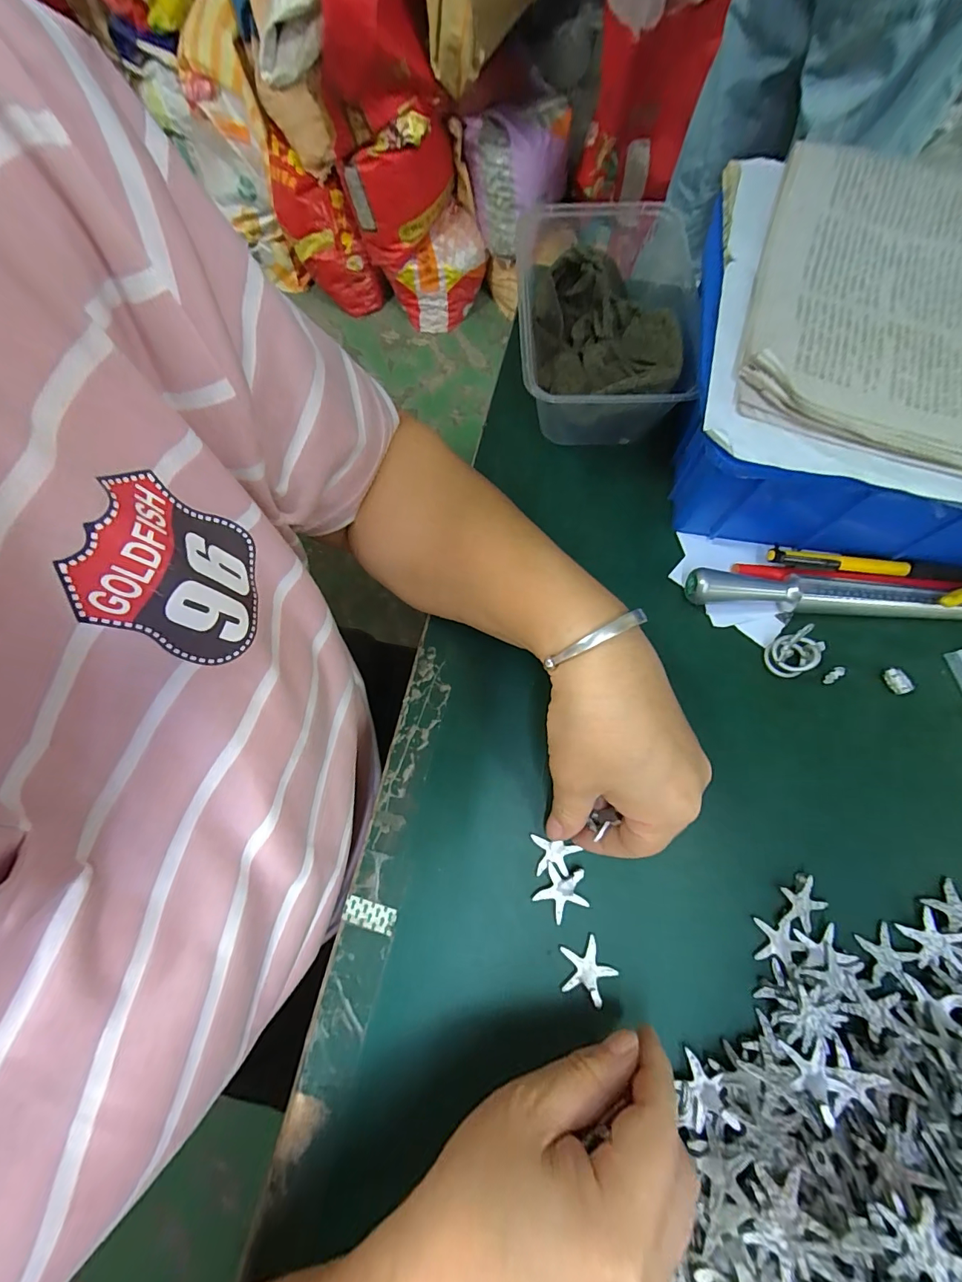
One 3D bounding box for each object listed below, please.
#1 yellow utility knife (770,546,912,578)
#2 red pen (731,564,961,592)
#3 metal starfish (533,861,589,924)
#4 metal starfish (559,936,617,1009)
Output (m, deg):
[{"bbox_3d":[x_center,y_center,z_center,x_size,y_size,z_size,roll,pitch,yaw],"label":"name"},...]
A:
[{"bbox_3d":[0.220,-0.048,0.277,0.089,0.011,0.011,4,74,1],"label":"yellow utility knife"},{"bbox_3d":[0.225,-0.038,0.279,0.133,0.011,0.012,6,74,2],"label":"red pen"},{"bbox_3d":[0.045,0.134,0.241,0.026,0.006,0.028,0,74,0],"label":"metal starfish"},{"bbox_3d":[0.053,0.170,0.232,0.027,0.005,0.028,0,74,0],"label":"metal starfish"}]

